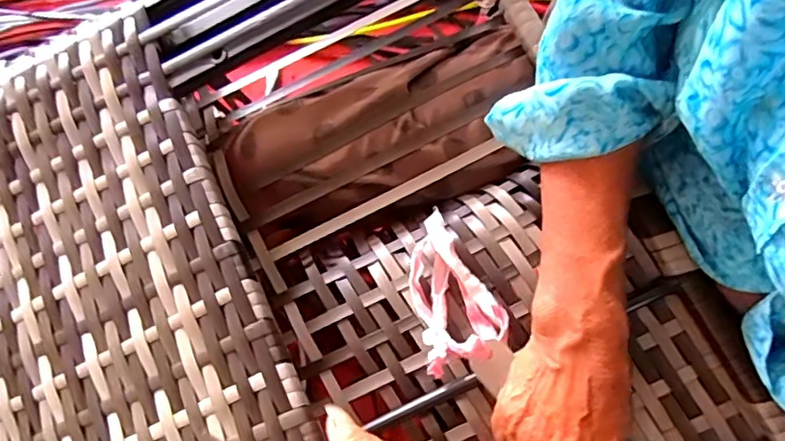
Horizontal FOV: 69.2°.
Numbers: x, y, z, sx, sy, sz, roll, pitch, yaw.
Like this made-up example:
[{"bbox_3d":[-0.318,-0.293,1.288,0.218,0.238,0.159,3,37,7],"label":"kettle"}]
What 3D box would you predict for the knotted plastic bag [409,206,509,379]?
[{"bbox_3d":[0.041,0.045,0.381,0.055,0.025,0.104,-11,75,0],"label":"knotted plastic bag"}]

